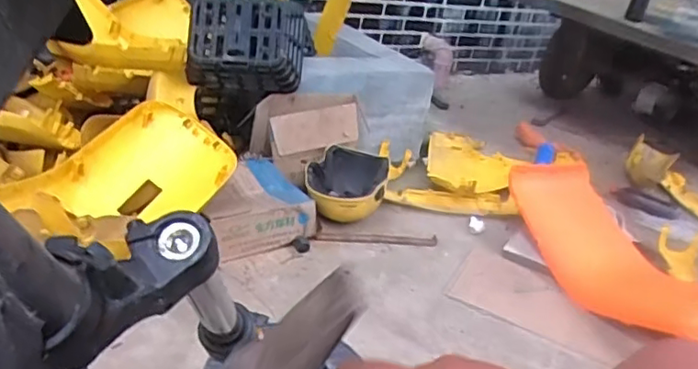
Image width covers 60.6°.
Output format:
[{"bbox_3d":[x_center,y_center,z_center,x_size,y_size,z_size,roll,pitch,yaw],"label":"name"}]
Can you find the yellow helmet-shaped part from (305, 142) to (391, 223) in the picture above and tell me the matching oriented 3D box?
[{"bbox_3d":[-0.006,-0.003,1.610,0.213,0.128,0.241,12,27,4],"label":"yellow helmet-shaped part"}]

